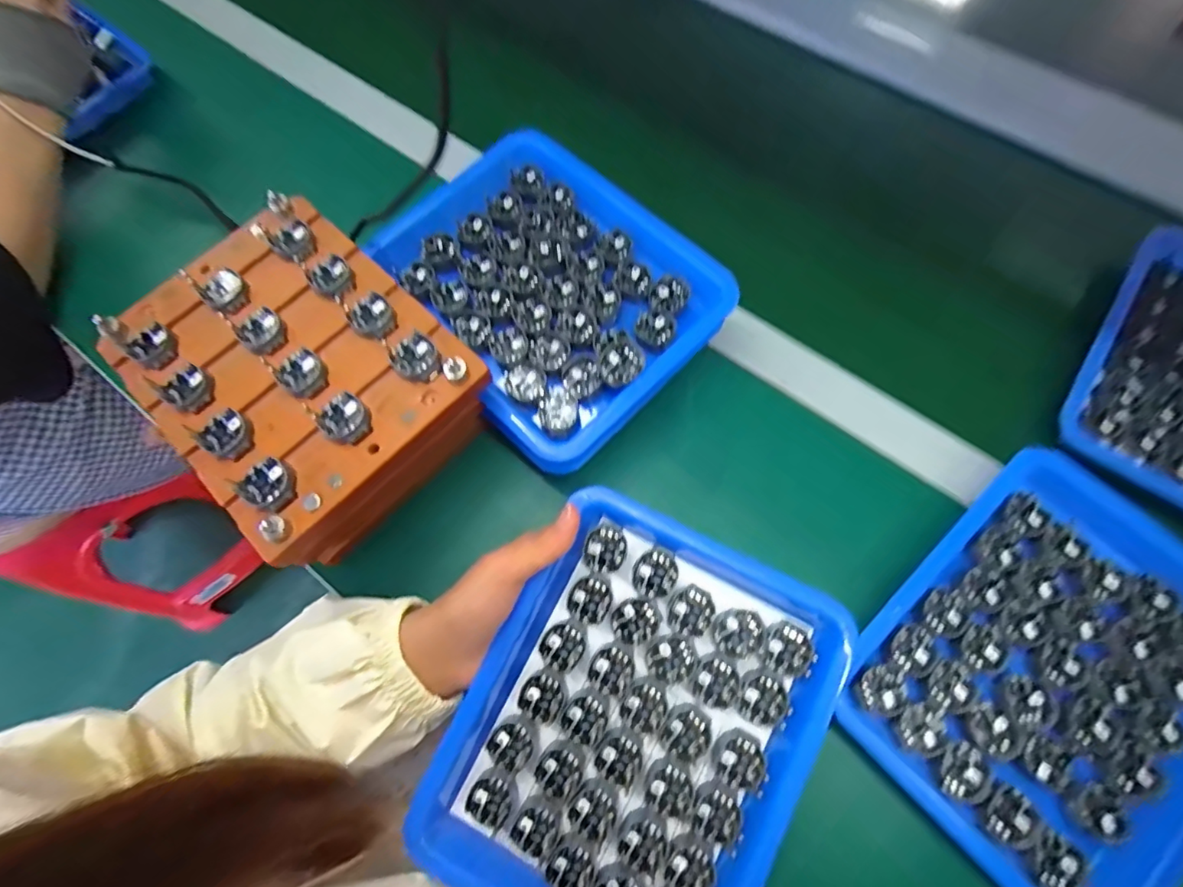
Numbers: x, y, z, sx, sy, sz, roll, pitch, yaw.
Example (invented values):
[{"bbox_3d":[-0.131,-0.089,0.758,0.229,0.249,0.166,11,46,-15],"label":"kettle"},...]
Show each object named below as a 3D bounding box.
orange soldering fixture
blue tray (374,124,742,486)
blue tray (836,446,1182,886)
[{"bbox_3d":[-0.173,-0.037,0.343,0.183,0.087,0.147,42,74,15],"label":"orange soldering fixture"},{"bbox_3d":[-0.028,-0.109,0.373,0.178,0.030,0.208,-41,74,-15],"label":"blue tray"},{"bbox_3d":[0.265,0.125,0.309,0.222,0.027,0.172,-41,74,-15],"label":"blue tray"}]

